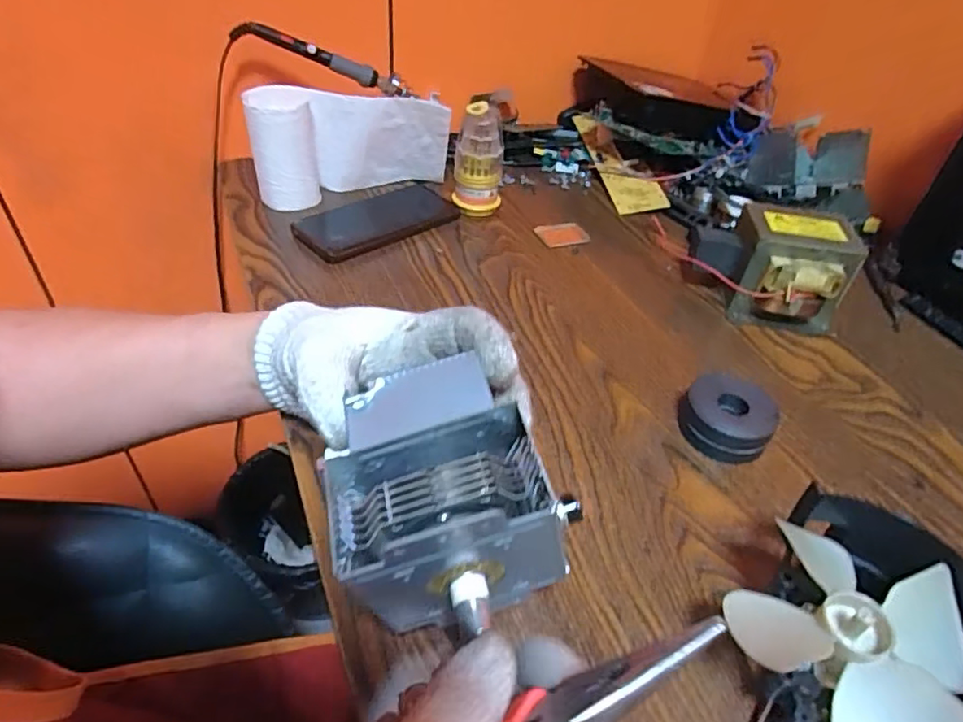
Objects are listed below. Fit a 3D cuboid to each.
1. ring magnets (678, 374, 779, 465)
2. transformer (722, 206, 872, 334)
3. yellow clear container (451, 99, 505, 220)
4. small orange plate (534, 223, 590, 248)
[{"bbox_3d":[0.175,0.042,0.424,0.061,0.030,0.061,19,46,16],"label":"ring magnets"},{"bbox_3d":[0.274,-0.084,0.530,0.101,0.080,0.083,10,44,6],"label":"transformer"},{"bbox_3d":[-0.003,-0.213,0.619,0.049,0.111,0.055,4,44,0],"label":"yellow clear container"},{"bbox_3d":[0.086,-0.133,0.622,0.051,0.007,0.036,-11,46,-15],"label":"small orange plate"}]

